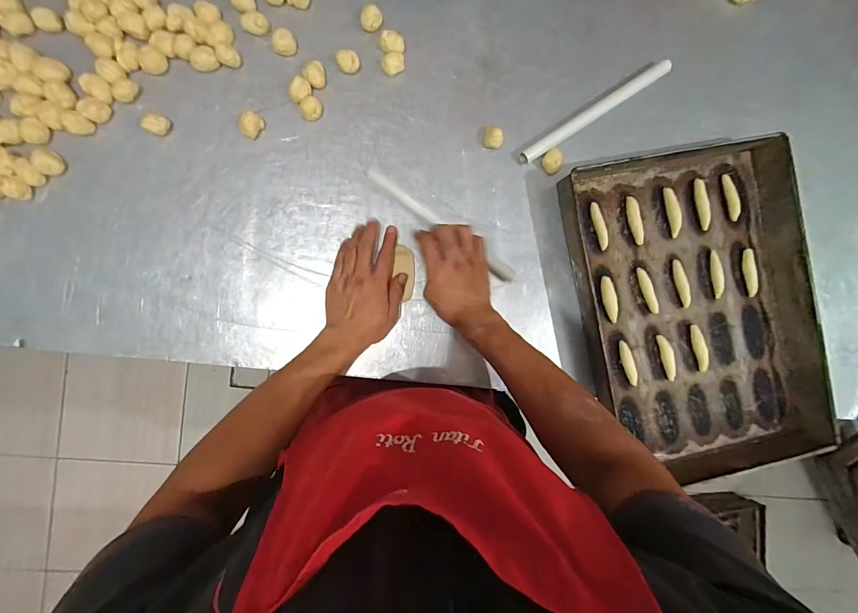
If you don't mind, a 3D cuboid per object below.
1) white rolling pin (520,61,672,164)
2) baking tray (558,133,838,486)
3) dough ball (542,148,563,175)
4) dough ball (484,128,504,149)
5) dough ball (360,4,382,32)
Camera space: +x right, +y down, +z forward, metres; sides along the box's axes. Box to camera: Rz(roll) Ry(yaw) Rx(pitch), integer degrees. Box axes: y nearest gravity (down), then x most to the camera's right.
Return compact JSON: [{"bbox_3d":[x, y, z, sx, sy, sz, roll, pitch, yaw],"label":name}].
[{"bbox_3d":[0.260,-0.304,0.581,0.275,0.017,0.023,-34,95,-4],"label":"white rolling pin"},{"bbox_3d":[0.426,0.011,0.591,0.360,0.052,0.506,-13,93,-5],"label":"baking tray"},{"bbox_3d":[0.194,-0.226,0.577,0.027,0.021,0.034,-37,95,-3],"label":"dough ball"},{"bbox_3d":[0.100,-0.258,0.567,0.024,0.020,0.032,1,92,-6],"label":"dough ball"},{"bbox_3d":[-0.085,-0.426,0.546,0.030,0.018,0.031,0,92,-6],"label":"dough ball"}]

